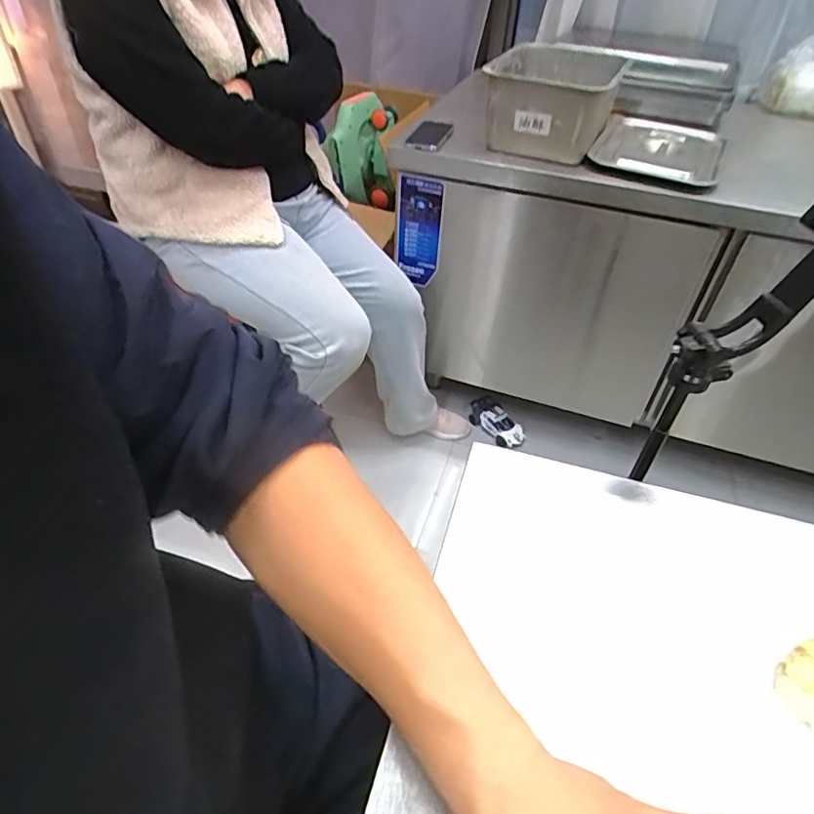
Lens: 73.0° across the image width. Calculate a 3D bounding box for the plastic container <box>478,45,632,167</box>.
[{"bbox_3d":[0.298,-0.630,1.136,0.236,0.152,0.338,16,45,14],"label":"plastic container"}]

